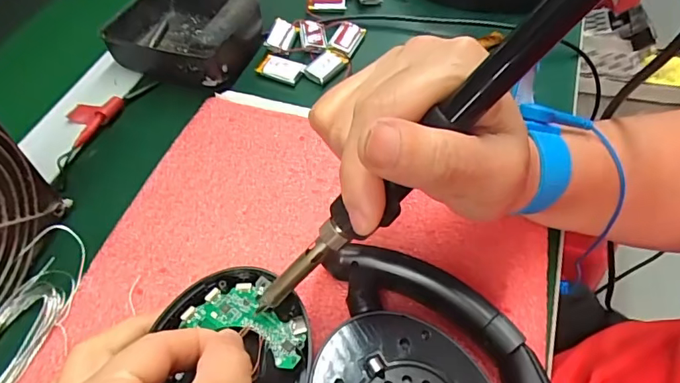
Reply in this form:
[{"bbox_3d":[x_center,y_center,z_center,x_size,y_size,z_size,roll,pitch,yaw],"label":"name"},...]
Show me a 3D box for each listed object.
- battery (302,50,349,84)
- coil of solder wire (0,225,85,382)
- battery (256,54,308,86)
[{"bbox_3d":[-0.010,-0.093,0.354,0.020,0.004,0.033,31,61,21],"label":"battery"},{"bbox_3d":[-0.154,0.062,0.236,0.035,0.008,0.097,9,56,8],"label":"coil of solder wire"},{"bbox_3d":[-0.043,-0.089,0.352,0.032,0.006,0.018,20,58,14],"label":"battery"}]

